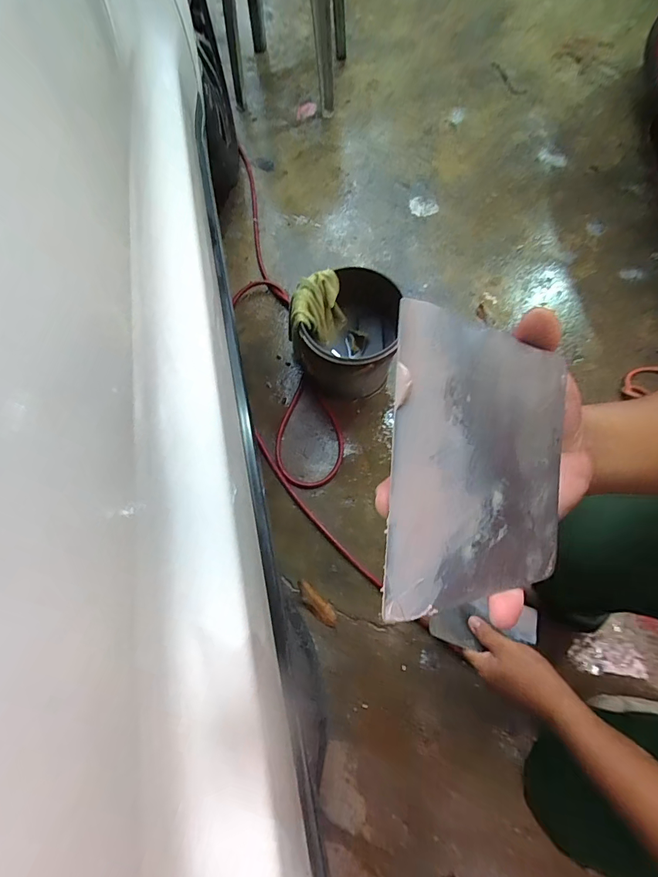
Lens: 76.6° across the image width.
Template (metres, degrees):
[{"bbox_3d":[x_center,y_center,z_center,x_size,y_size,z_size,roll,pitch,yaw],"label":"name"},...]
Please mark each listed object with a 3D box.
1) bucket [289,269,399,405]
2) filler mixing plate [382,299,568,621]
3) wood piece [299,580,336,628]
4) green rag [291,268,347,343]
[{"bbox_3d":[0.051,-0.224,0.928,0.195,0.199,0.201,-1,70,3],"label":"bucket"},{"bbox_3d":[0.075,0.012,0.203,0.098,0.004,0.137,2,91,-19],"label":"filler mixing plate"},{"bbox_3d":[-0.026,0.353,0.888,0.039,0.015,0.114,-39,91,-11],"label":"wood piece"},{"bbox_3d":[-0.019,-0.272,0.896,0.104,0.134,0.122,-2,70,3],"label":"green rag"}]

